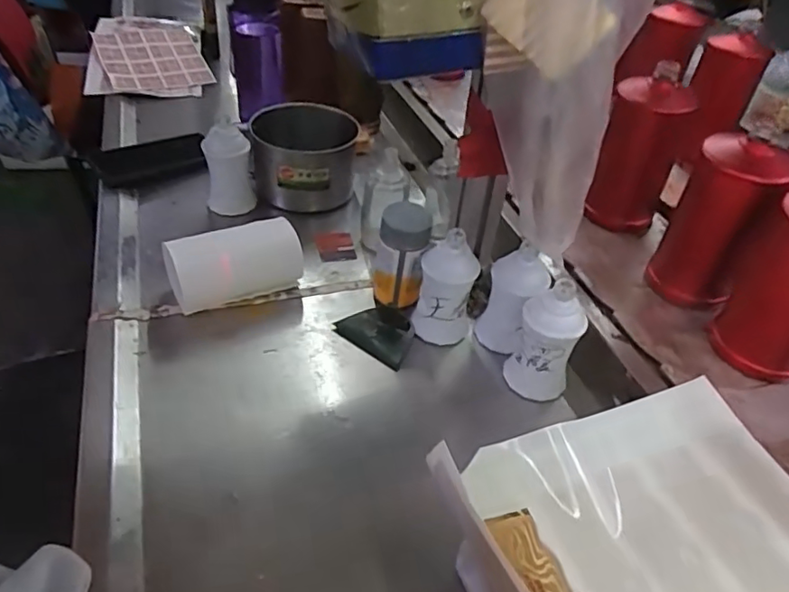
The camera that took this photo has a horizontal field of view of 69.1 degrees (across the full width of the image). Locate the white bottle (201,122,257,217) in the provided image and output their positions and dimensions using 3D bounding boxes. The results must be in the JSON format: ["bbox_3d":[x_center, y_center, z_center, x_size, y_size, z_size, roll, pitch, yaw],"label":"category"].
[{"bbox_3d":[-0.205,-0.158,0.707,0.056,0.121,0.056,-11,42,-16],"label":"white bottle"}]

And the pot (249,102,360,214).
[{"bbox_3d":[-0.117,-0.184,0.758,0.134,0.090,0.127,-4,41,-8],"label":"pot"}]

